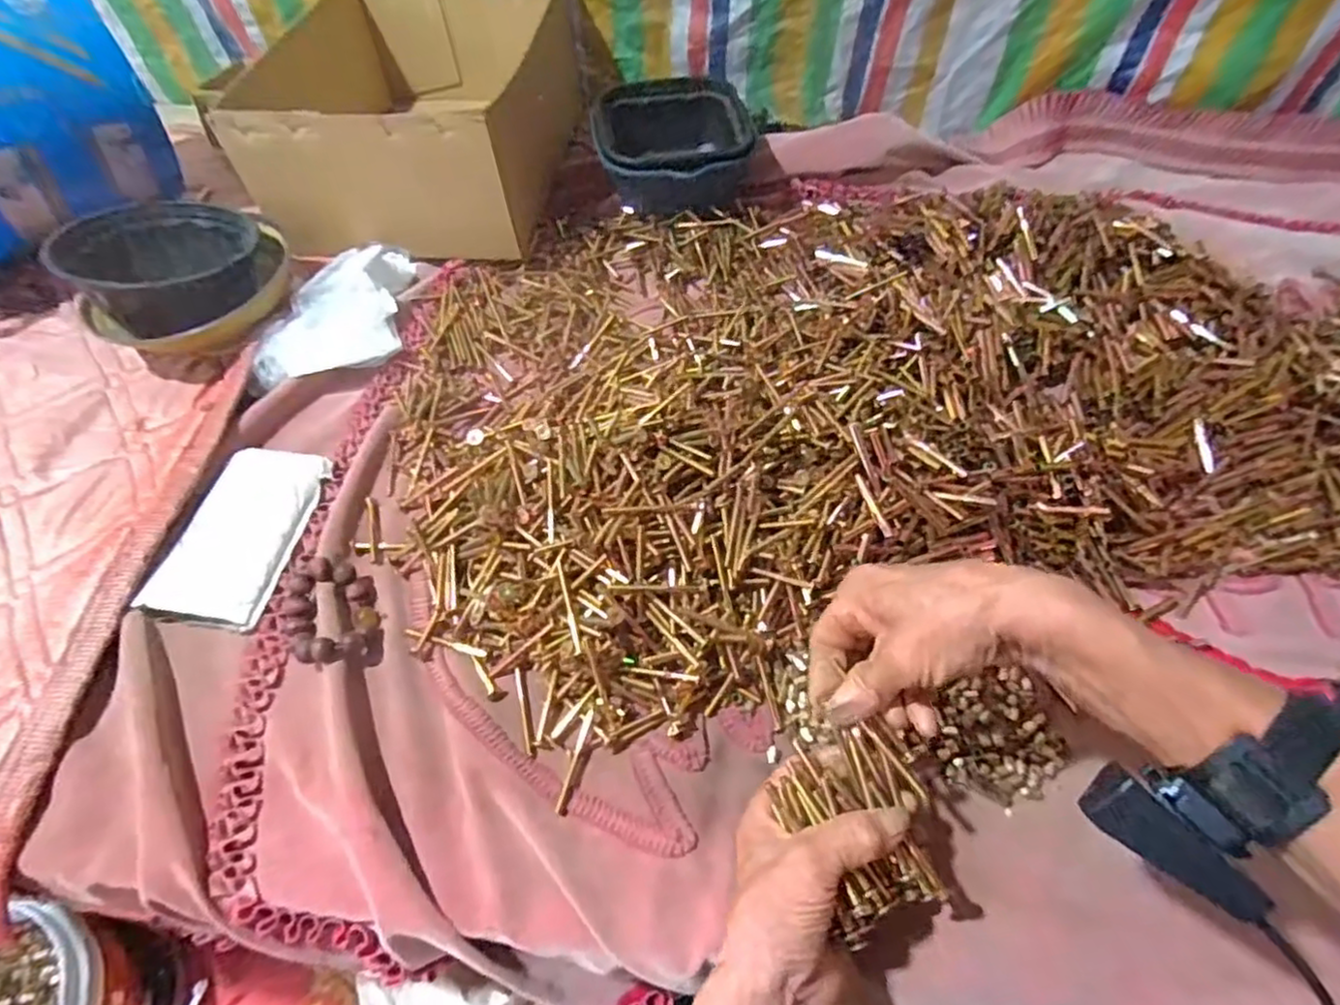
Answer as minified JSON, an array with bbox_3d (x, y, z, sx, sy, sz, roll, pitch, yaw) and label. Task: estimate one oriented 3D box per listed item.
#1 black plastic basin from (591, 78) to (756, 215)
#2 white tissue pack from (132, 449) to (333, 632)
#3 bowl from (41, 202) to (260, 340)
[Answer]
[{"bbox_3d":[0.004,-0.419,0.795,0.170,0.105,0.120,-11,56,-7],"label":"black plastic basin"},{"bbox_3d":[-0.350,0.022,0.545,0.085,0.011,0.163,6,55,4],"label":"white tissue pack"},{"bbox_3d":[-0.498,-0.237,0.655,0.140,0.067,0.150,0,55,0],"label":"bowl"}]

